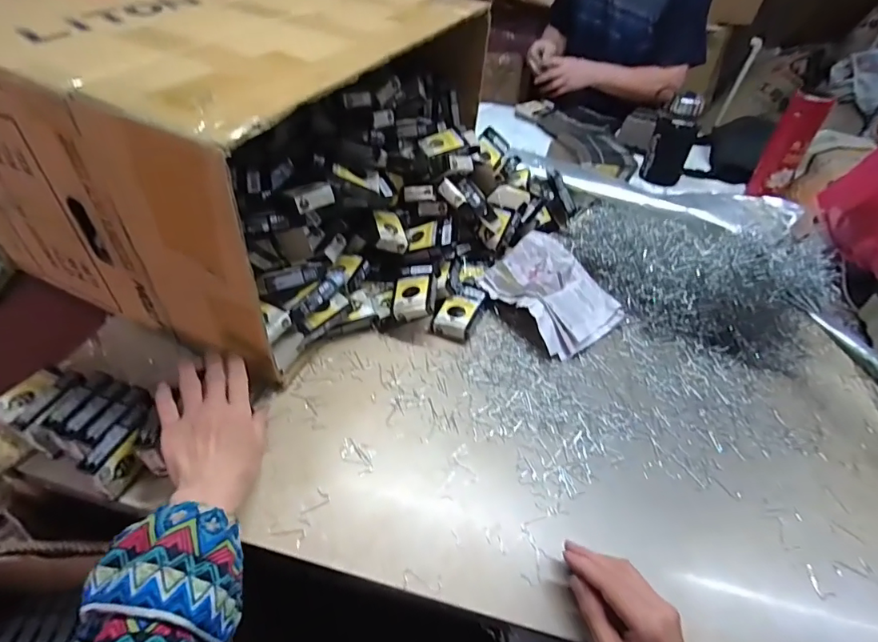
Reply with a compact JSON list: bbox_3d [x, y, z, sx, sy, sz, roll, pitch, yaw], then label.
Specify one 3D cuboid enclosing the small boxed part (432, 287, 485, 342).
[{"bbox_3d":[0.030,-0.015,0.671,0.050,0.022,0.091,19,46,14],"label":"small boxed part"}]

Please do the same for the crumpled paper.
[{"bbox_3d":[0.160,-0.044,0.690,0.140,0.057,0.185,-26,52,-28],"label":"crumpled paper"}]

